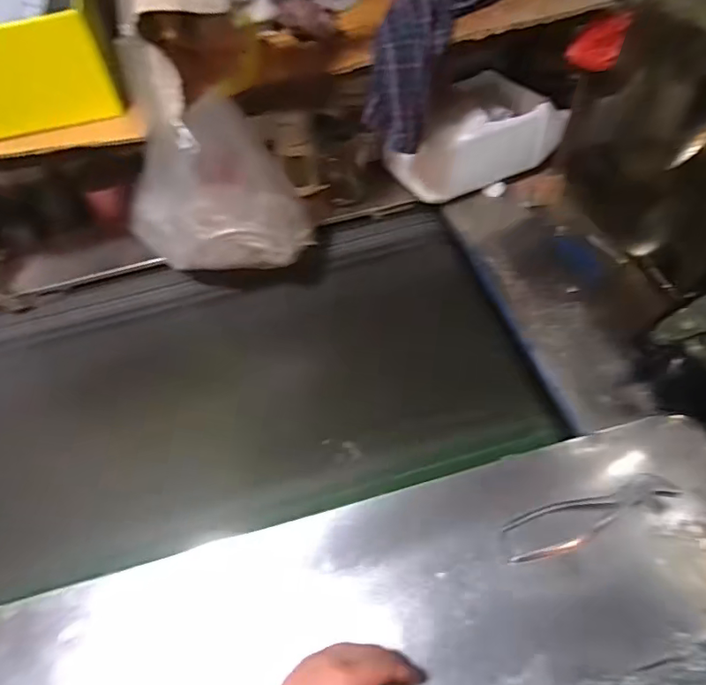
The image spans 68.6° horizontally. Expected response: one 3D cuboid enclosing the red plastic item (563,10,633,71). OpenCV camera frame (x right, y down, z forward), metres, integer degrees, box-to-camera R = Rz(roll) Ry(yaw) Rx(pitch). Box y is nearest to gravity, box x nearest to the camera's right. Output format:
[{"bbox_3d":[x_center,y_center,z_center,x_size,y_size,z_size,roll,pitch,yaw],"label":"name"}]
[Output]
[{"bbox_3d":[0.325,-0.400,0.690,0.064,0.058,0.036,20,59,17],"label":"red plastic item"}]

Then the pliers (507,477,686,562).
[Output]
[{"bbox_3d":[0.254,0.182,0.551,0.196,0.010,0.048,-18,56,-7],"label":"pliers"}]

